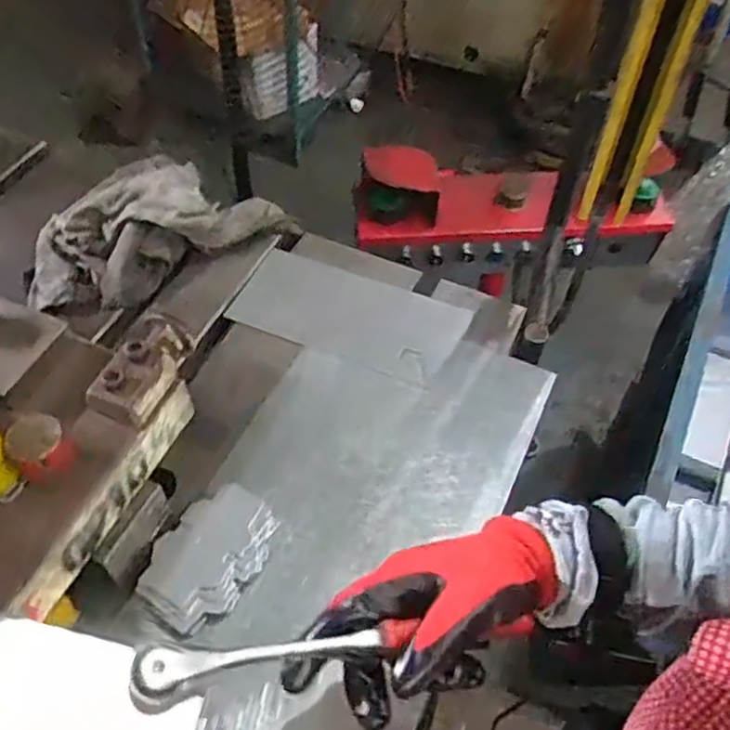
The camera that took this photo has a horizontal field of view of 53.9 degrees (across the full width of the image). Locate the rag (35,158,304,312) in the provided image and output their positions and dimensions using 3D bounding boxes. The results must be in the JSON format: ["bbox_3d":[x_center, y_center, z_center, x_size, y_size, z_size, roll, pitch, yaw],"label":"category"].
[{"bbox_3d":[-0.256,-0.172,0.840,0.305,0.075,0.157,-33,59,-23],"label":"rag"}]

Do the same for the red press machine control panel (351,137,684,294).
[{"bbox_3d":[0.264,-0.252,1.279,0.546,0.251,0.094,-4,52,-4],"label":"red press machine control panel"}]

